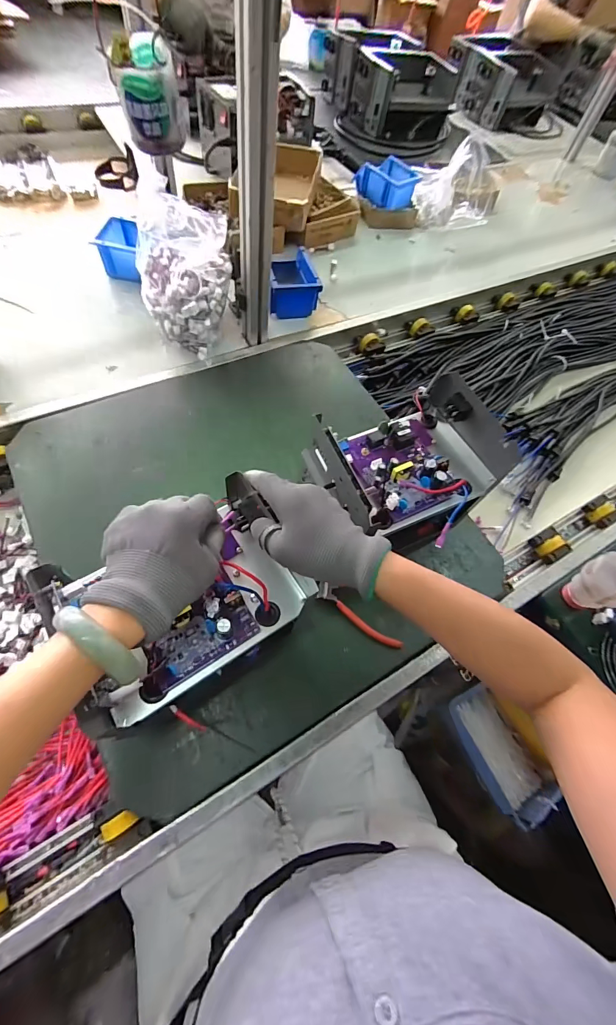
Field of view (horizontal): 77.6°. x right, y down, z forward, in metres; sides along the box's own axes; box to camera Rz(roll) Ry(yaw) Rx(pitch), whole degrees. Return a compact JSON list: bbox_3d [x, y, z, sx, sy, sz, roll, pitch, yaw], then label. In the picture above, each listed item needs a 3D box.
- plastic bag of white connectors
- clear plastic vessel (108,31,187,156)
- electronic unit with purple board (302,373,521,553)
[{"bbox_3d":[-0.221,-0.407,0.673,0.160,0.202,0.140,27,62,8],"label":"plastic bag of white connectors"},{"bbox_3d":[-0.165,-0.433,0.402,0.063,0.073,0.061,-9,65,-13],"label":"clear plastic vessel"},{"bbox_3d":[0.132,-0.053,0.472,0.224,0.079,0.175,-25,69,-19],"label":"electronic unit with purple board"}]

